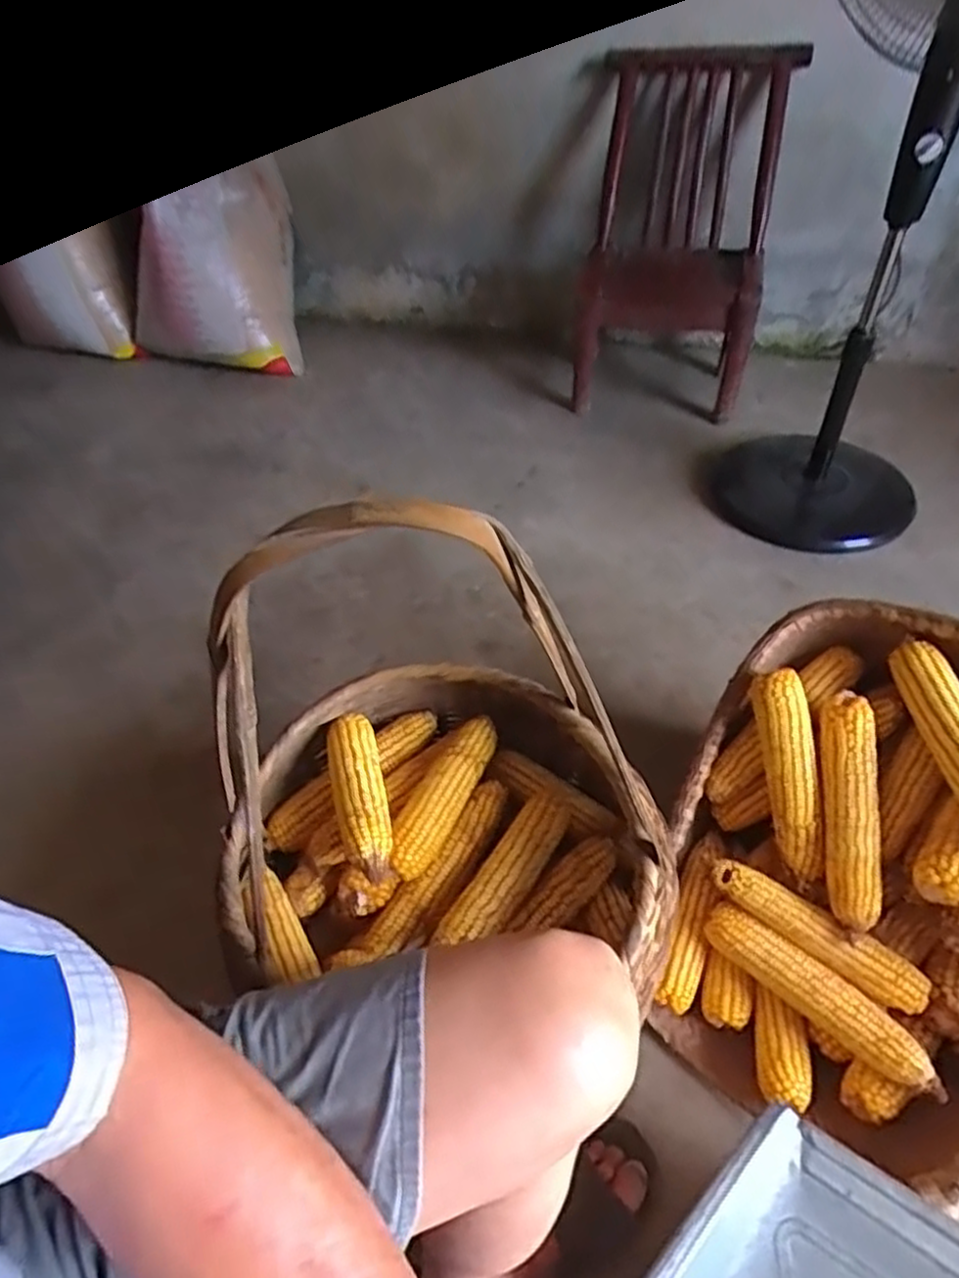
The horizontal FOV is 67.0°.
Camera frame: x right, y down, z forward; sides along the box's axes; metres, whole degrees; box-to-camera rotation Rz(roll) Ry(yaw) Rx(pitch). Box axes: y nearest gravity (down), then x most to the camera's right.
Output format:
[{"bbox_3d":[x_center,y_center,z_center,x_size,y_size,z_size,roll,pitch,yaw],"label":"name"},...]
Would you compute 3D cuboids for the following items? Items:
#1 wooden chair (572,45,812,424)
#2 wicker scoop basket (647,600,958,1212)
[{"bbox_3d":[0.376,-0.751,1.382,0.332,0.531,0.306,9,47,11],"label":"wooden chair"},{"bbox_3d":[0.416,0.235,0.712,0.423,0.294,0.418,25,53,22],"label":"wicker scoop basket"}]

